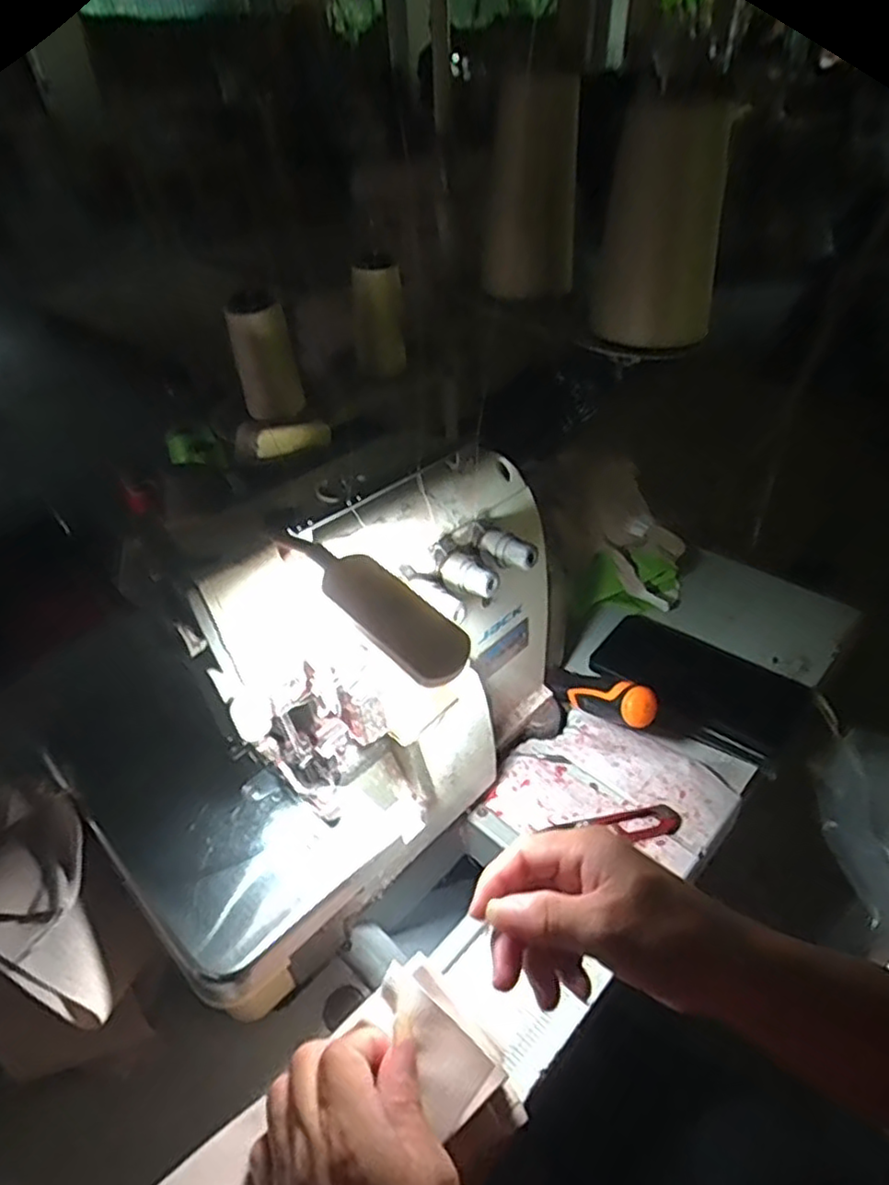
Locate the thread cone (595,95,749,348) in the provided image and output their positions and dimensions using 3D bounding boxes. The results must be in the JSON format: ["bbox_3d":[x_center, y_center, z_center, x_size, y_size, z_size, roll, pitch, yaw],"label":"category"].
[{"bbox_3d":[0.168,-0.276,0.524,0.087,0.172,0.090,6,40,9],"label":"thread cone"}]

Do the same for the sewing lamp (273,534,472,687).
[{"bbox_3d":[-0.034,-0.001,0.313,0.108,0.021,0.031,38,52,18],"label":"sewing lamp"}]

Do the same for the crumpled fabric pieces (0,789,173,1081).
[{"bbox_3d":[-0.239,0.214,0.350,0.140,0.095,0.168,28,48,30],"label":"crumpled fabric pieces"}]

